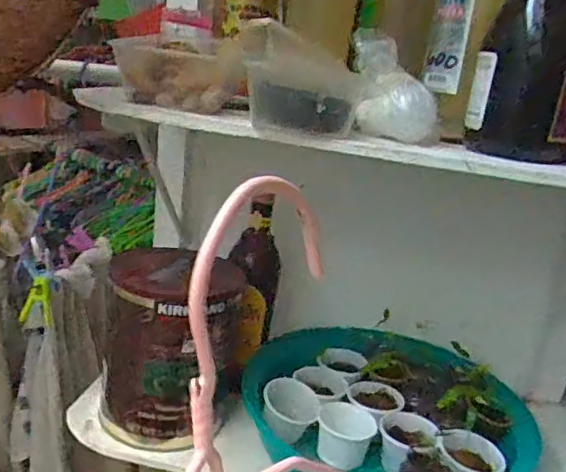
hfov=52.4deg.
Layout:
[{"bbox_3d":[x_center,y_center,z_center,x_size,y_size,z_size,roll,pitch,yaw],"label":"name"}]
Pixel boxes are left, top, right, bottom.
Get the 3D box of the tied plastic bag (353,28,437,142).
[{"bbox_3d":[0.106,-0.142,0.551,0.072,0.088,0.075,-6,22,-37],"label":"tied plastic bag"}]

